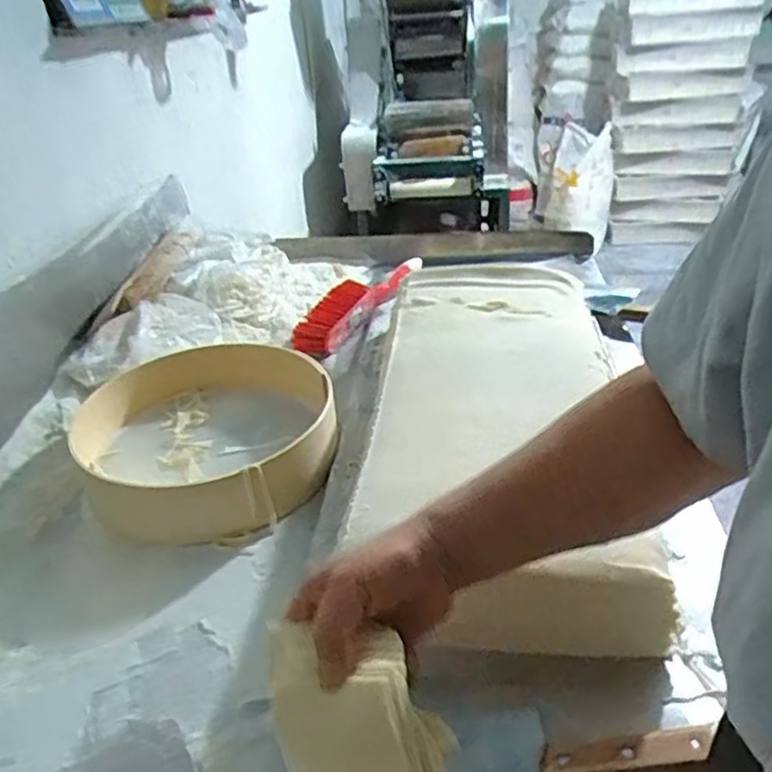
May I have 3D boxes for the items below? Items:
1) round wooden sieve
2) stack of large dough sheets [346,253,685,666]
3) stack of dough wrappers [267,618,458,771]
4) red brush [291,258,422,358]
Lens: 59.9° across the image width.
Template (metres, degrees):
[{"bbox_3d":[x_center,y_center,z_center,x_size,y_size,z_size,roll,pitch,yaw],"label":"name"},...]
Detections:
[{"bbox_3d":[-0.207,0.057,0.777,0.265,0.076,0.284,-3,30,2],"label":"round wooden sieve"},{"bbox_3d":[0.106,0.024,0.749,0.266,0.096,0.569,-1,31,6],"label":"stack of large dough sheets"},{"bbox_3d":[-0.011,0.191,0.356,0.085,0.134,0.024,-19,-9,8],"label":"stack of dough wrappers"},{"bbox_3d":[-0.038,-0.143,1.091,0.078,0.039,0.314,16,36,31],"label":"red brush"}]

